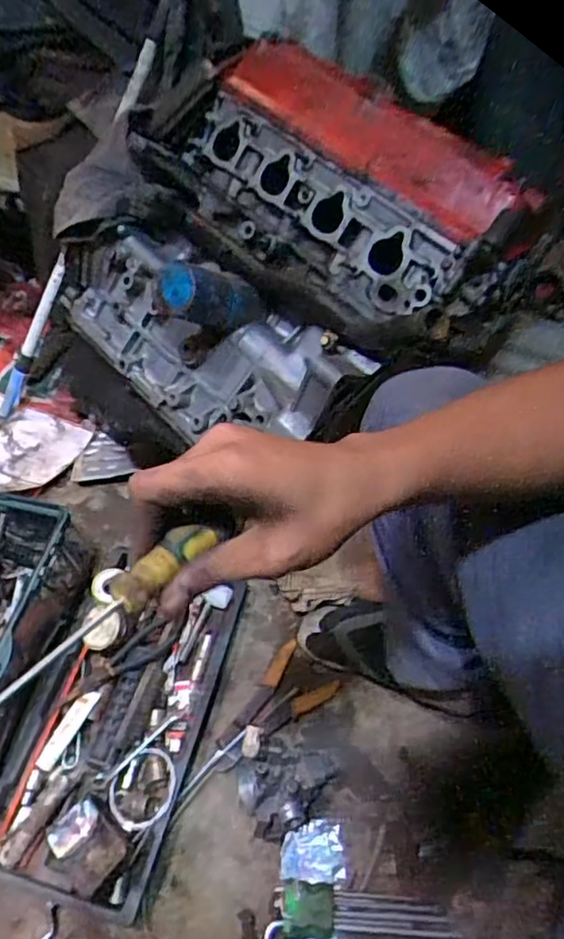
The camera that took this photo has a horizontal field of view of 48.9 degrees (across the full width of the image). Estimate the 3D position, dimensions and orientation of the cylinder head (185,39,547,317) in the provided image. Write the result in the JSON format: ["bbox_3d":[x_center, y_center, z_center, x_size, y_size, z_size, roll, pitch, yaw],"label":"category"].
[{"bbox_3d":[0.082,-0.342,0.781,0.467,0.231,0.160,43,22,20],"label":"cylinder head"}]

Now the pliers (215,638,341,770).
[{"bbox_3d":[-0.016,0.322,0.825,0.088,0.025,0.179,37,62,25],"label":"pliers"}]

